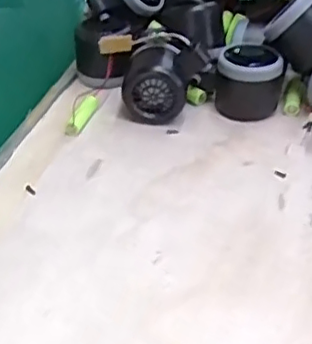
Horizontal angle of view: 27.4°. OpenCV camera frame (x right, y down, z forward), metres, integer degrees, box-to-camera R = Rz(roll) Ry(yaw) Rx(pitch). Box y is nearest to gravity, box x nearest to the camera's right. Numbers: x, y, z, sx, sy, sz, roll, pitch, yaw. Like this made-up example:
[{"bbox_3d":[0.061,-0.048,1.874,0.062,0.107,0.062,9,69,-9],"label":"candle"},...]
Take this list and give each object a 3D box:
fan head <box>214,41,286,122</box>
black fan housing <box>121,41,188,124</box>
[{"bbox_3d":[0.087,-0.086,0.593,0.061,0.057,0.065,6,36,9],"label":"fan head"},{"bbox_3d":[0.000,-0.082,0.586,0.057,0.060,0.057,3,36,5],"label":"black fan housing"}]

